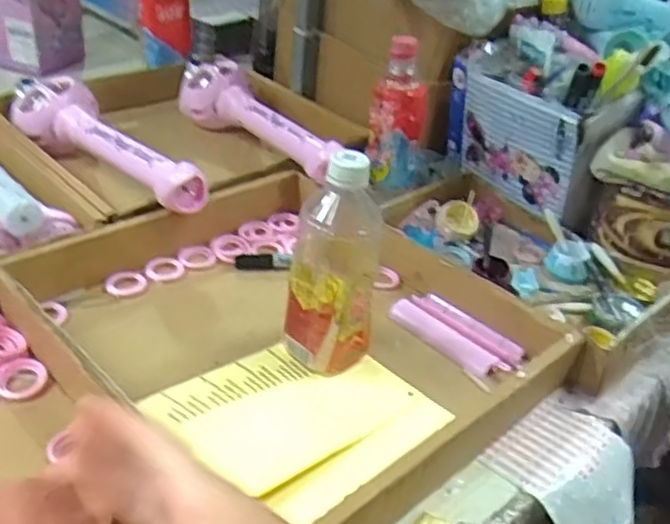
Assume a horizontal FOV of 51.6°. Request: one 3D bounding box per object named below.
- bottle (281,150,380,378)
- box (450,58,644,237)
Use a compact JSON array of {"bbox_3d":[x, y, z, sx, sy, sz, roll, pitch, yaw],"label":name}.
[{"bbox_3d":[0.000,0.005,0.550,0.068,0.182,0.054,8,33,1],"label":"bottle"},{"bbox_3d":[0.218,-0.146,0.791,0.068,0.142,0.196,-36,54,-29],"label":"box"}]

